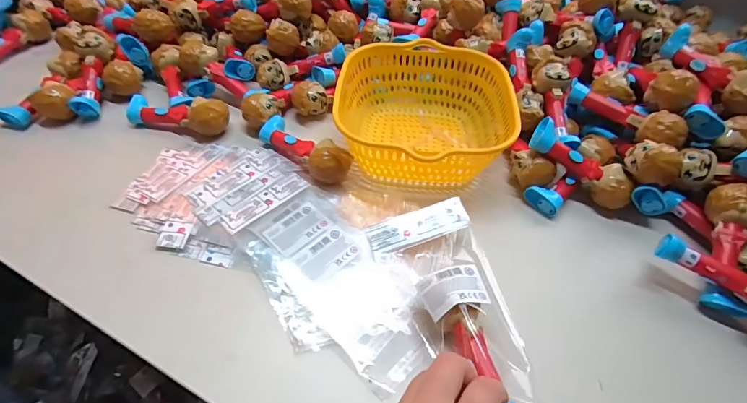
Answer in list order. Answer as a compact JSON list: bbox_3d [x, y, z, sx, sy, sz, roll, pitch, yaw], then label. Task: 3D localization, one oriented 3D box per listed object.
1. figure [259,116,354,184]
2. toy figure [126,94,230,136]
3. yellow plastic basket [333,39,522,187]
[{"bbox_3d":[-0.080,-0.065,0.463,0.125,0.038,0.041,32,56,23],"label":"figure"},{"bbox_3d":[-0.241,-0.110,0.496,0.121,0.038,0.043,8,50,4],"label":"toy figure"},{"bbox_3d":[0.057,-0.100,0.478,0.186,0.081,0.199,7,50,4],"label":"yellow plastic basket"}]

